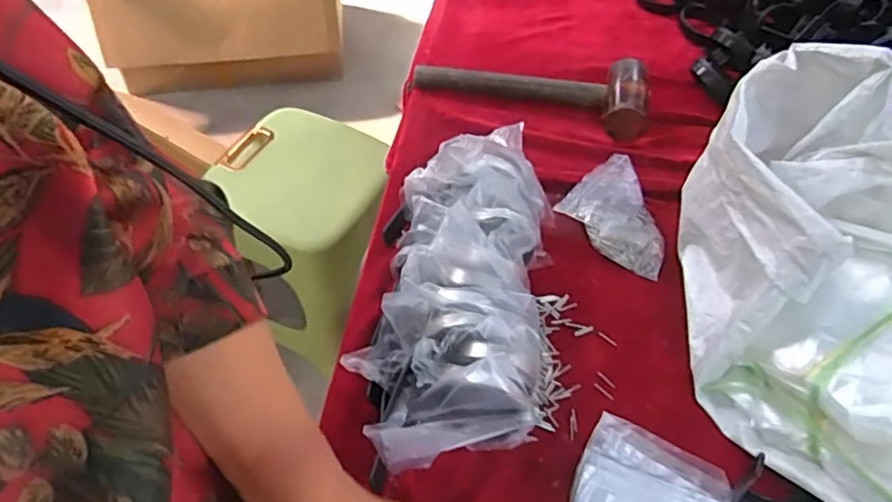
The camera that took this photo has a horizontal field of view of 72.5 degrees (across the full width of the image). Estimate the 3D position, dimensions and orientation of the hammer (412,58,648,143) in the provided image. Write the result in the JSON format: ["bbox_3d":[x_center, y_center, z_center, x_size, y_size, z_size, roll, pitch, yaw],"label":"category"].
[{"bbox_3d":[0.108,-0.221,0.777,0.296,0.047,0.100,15,53,8],"label":"hammer"}]

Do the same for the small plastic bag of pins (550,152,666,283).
[{"bbox_3d":[0.198,-0.045,0.654,0.113,0.026,0.126,-37,62,-27],"label":"small plastic bag of pins"}]

